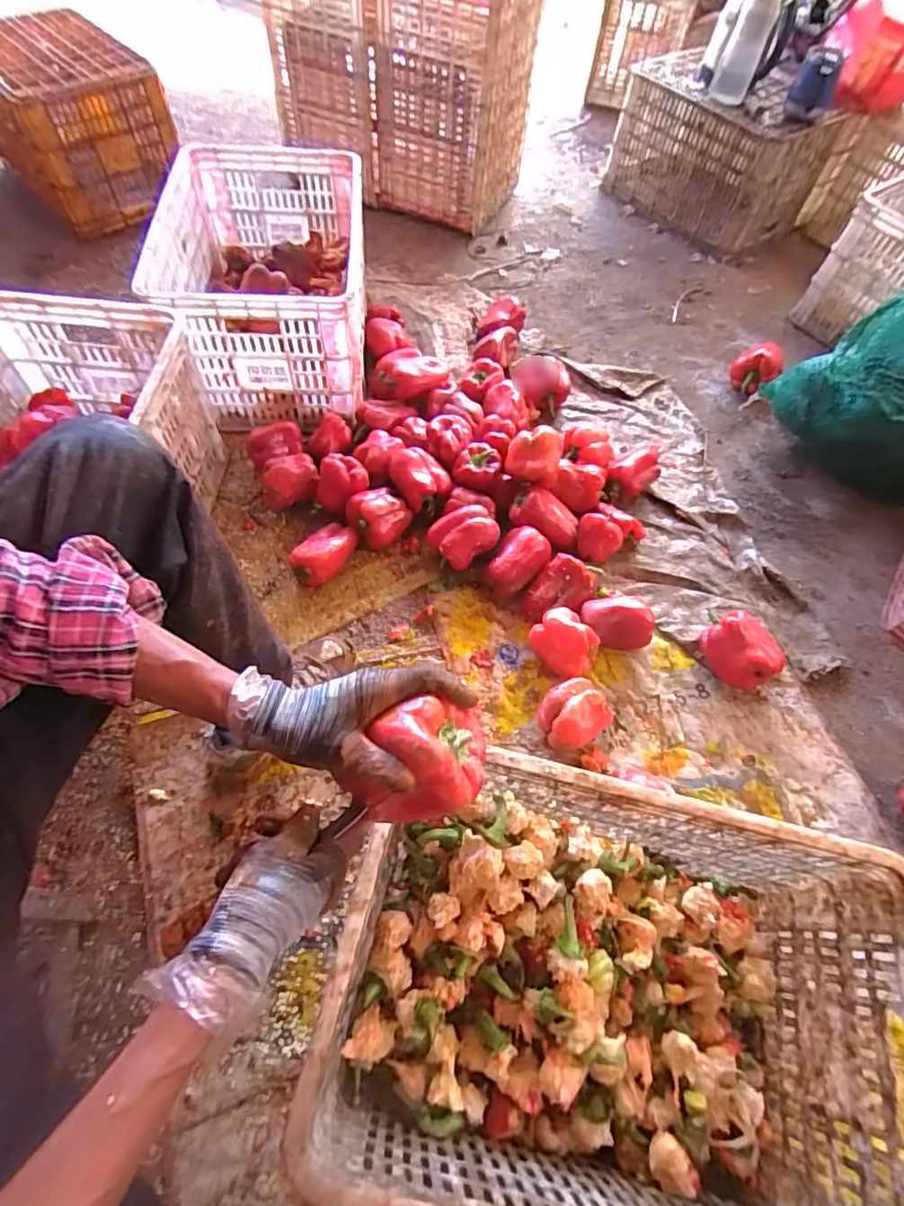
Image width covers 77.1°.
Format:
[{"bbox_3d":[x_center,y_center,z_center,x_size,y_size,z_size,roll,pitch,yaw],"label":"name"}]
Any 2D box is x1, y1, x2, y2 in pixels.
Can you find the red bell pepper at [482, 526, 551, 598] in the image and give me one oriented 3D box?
[{"bbox_3d":[0.114,-0.069,0.985,0.084,0.074,0.116,28,63,11],"label":"red bell pepper"}]

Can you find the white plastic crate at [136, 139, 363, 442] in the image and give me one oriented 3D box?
[{"bbox_3d":[-0.363,-0.653,1.156,0.359,0.266,0.553,-2,61,-5],"label":"white plastic crate"}]

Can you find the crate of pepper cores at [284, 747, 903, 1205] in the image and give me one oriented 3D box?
[{"bbox_3d":[0.153,0.392,0.583,0.506,0.254,0.340,14,61,4],"label":"crate of pepper cores"}]

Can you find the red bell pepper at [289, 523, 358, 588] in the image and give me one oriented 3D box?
[{"bbox_3d":[-0.218,-0.087,0.992,0.126,0.058,0.084,-40,71,-22],"label":"red bell pepper"}]

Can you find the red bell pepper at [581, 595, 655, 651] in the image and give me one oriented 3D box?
[{"bbox_3d":[0.272,0.028,0.946,0.115,0.068,0.074,8,61,0],"label":"red bell pepper"}]

